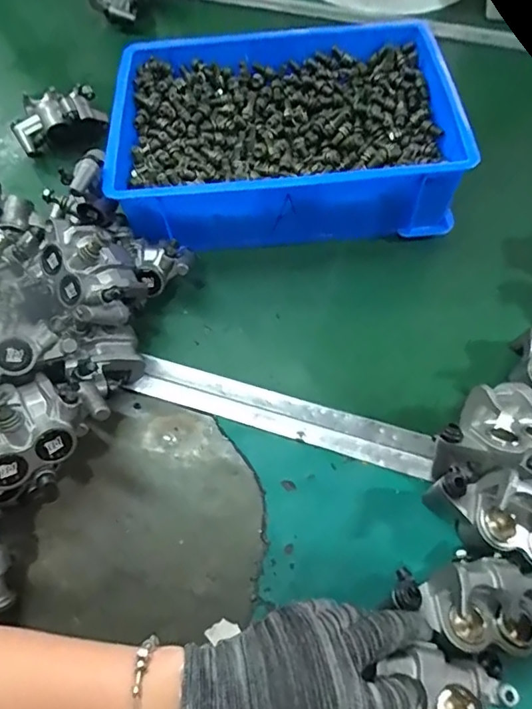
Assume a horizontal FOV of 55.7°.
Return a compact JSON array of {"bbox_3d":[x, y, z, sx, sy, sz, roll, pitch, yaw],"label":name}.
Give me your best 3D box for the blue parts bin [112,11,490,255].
[{"bbox_3d":[0.017,-0.247,0.561,0.342,0.098,0.253,-2,60,-1],"label":"blue parts bin"}]

